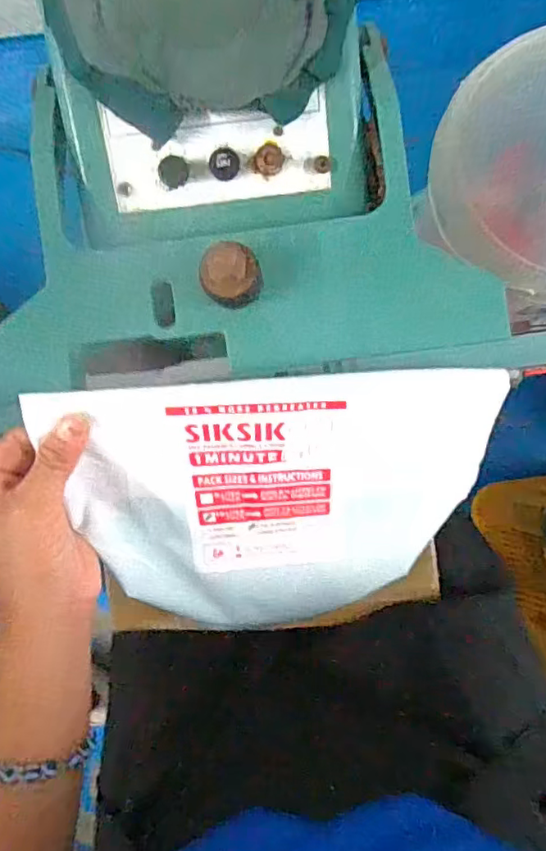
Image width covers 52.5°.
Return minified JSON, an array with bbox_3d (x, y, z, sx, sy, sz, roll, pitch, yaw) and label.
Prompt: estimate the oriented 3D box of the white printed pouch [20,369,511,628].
[{"bbox_3d":[0.002,0.055,0.339,0.238,0.015,0.182,-4,124,-1],"label":"white printed pouch"}]

